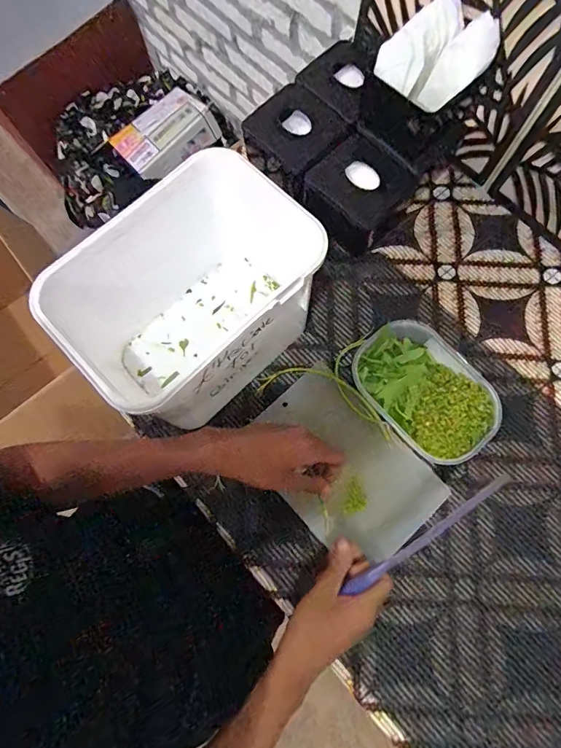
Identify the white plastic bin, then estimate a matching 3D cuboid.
[{"bbox_3d":[-0.109,-0.071,0.532,0.247,0.209,0.189,-43,77,-10],"label":"white plastic bin"}]

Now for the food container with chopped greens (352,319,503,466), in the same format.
[{"bbox_3d":[0.191,0.023,0.576,0.132,0.060,0.188,-40,77,-9],"label":"food container with chopped greens"}]

